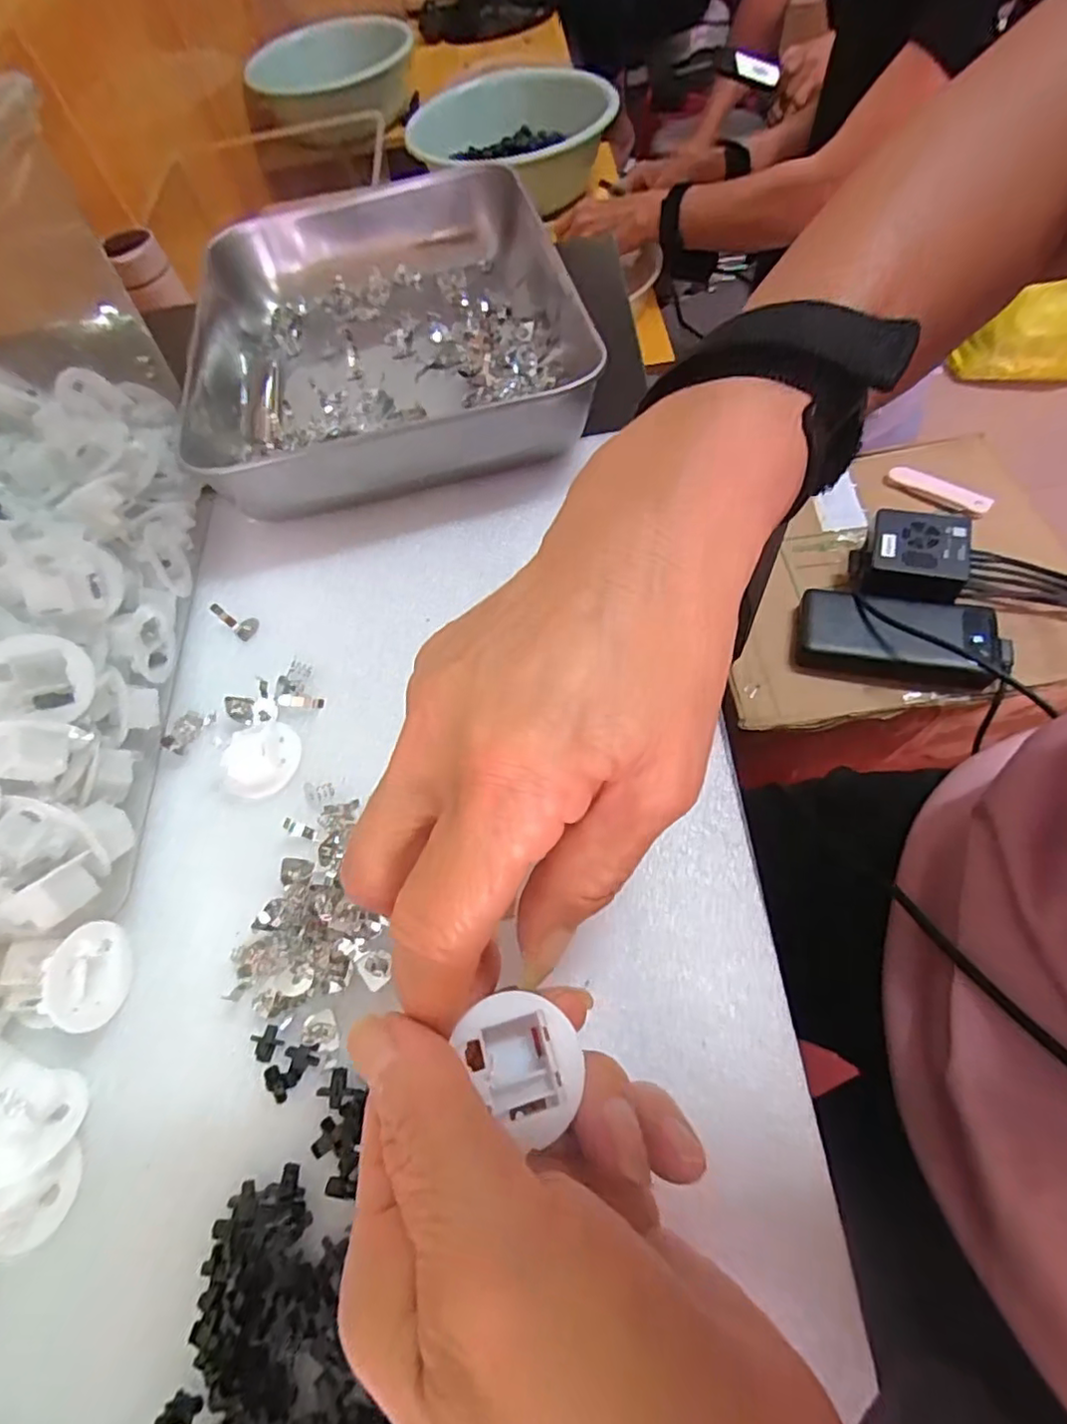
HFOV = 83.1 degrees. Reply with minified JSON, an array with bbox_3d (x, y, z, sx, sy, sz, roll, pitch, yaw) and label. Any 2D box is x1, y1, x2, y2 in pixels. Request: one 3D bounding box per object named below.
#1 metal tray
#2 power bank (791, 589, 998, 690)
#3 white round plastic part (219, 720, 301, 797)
[{"bbox_3d":[-0.082,-0.215,0.336,0.207,0.045,0.256,-17,62,-2],"label":"metal tray"},{"bbox_3d":[0.315,-0.067,0.533,0.158,0.031,0.072,9,64,11],"label":"power bank"},{"bbox_3d":[-0.108,0.018,0.239,0.025,0.008,0.030,40,74,23],"label":"white round plastic part"}]

